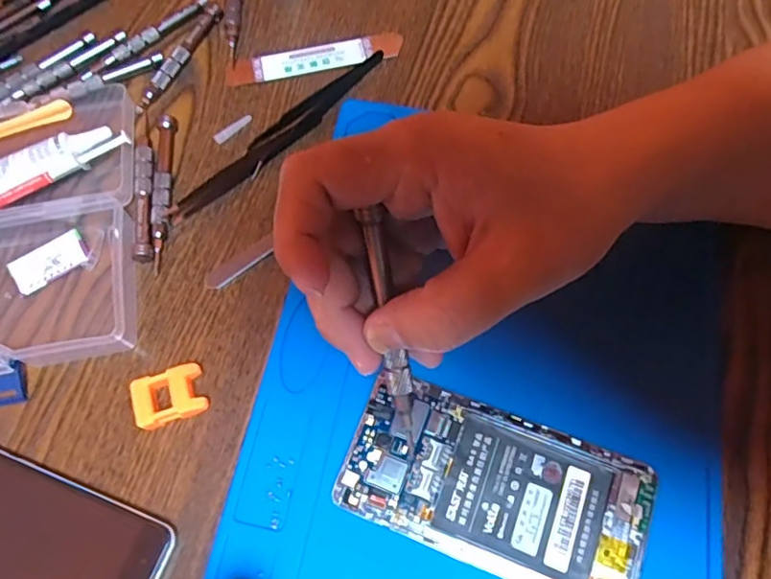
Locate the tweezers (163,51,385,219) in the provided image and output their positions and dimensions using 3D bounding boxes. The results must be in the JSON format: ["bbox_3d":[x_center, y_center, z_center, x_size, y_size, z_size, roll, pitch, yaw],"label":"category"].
[{"bbox_3d":[-0.063,-0.097,0.355,0.168,0.006,0.020,-42,73,-14],"label":"tweezers"}]

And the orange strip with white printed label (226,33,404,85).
[{"bbox_3d":[-0.047,-0.154,0.380,0.117,0.004,0.021,-12,68,-3],"label":"orange strip with white printed label"}]

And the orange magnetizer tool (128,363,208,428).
[{"bbox_3d":[-0.110,0.055,0.292,0.034,0.013,0.027,-18,69,-6],"label":"orange magnetizer tool"}]

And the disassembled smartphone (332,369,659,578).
[{"bbox_3d":[0.053,0.094,0.273,0.140,0.010,0.071,20,70,9],"label":"disassembled smartphone"}]

